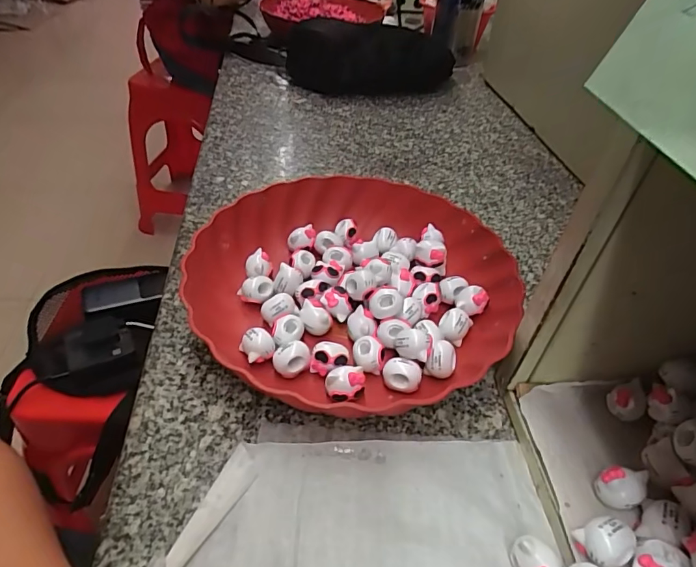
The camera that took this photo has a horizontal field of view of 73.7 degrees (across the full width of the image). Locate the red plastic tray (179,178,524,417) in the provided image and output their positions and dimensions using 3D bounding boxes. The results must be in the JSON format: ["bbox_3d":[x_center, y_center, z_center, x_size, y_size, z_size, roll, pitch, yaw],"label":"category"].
[{"bbox_3d":[0.005,-0.005,0.362,0.236,0.042,0.237,-25,50,-28],"label":"red plastic tray"}]

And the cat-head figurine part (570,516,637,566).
[{"bbox_3d":[0.129,0.127,0.229,0.026,0.015,0.020,-8,44,-13],"label":"cat-head figurine part"}]

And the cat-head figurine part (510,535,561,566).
[{"bbox_3d":[0.094,0.142,0.235,0.022,0.019,0.019,26,47,21],"label":"cat-head figurine part"}]

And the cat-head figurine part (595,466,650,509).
[{"bbox_3d":[0.149,0.110,0.249,0.025,0.017,0.016,5,43,1],"label":"cat-head figurine part"}]

